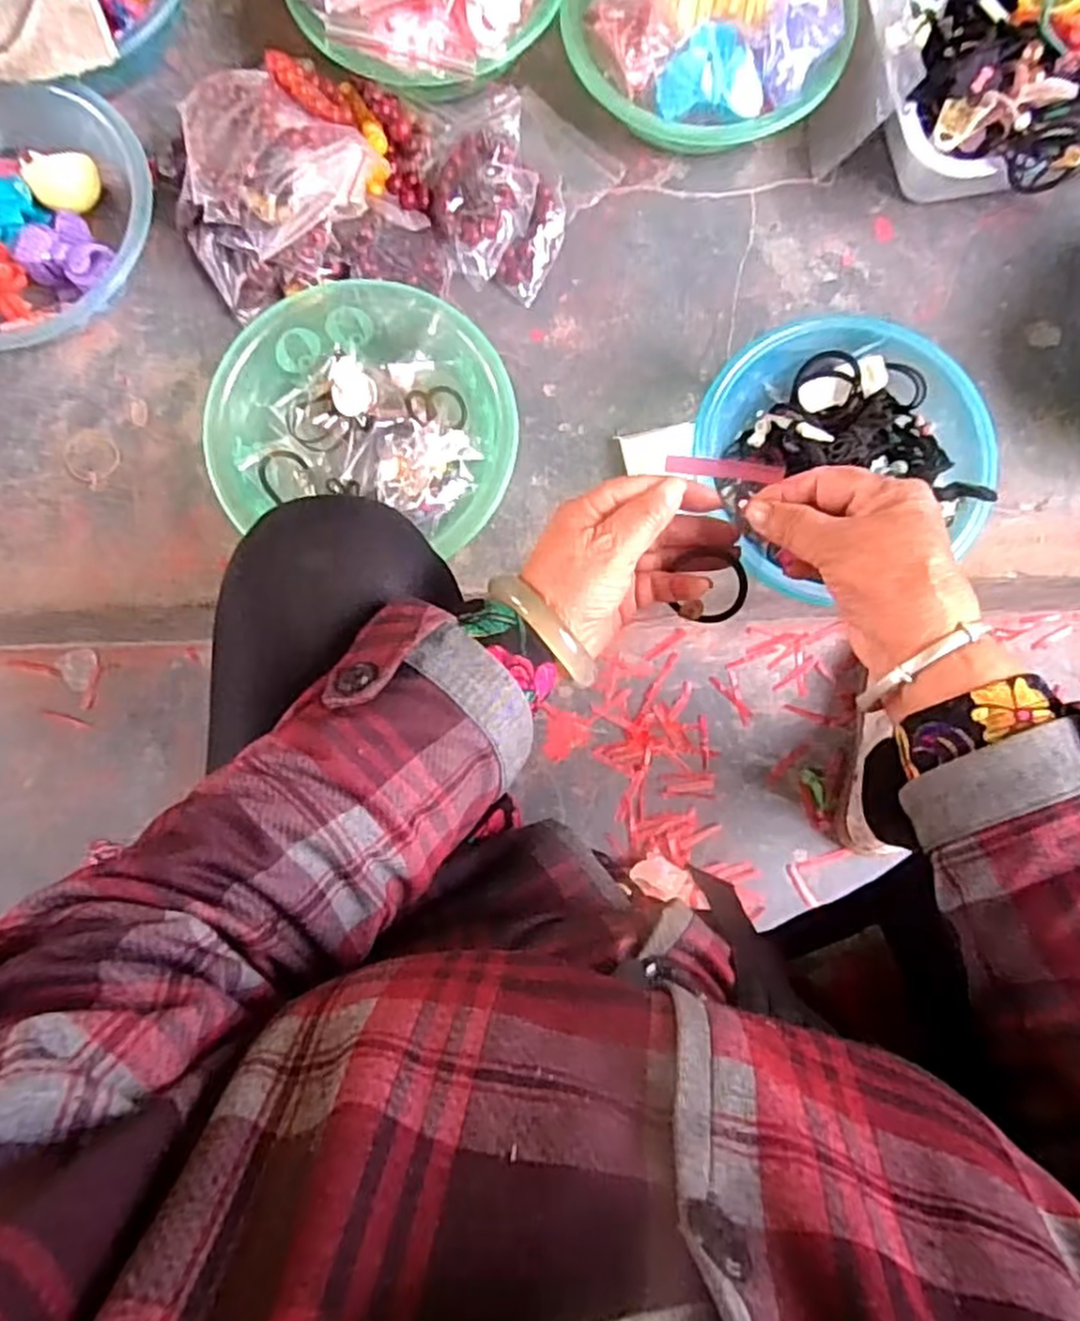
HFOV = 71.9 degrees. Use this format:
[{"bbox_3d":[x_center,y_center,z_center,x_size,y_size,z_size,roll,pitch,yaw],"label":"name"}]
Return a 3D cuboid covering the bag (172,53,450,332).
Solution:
[{"bbox_3d":[-0.196,-0.398,0.613,0.223,0.103,0.171,-4,84,0],"label":"bag"}]

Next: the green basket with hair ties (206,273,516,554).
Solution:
[{"bbox_3d":[-0.135,-0.201,0.612,0.237,0.068,0.229,7,84,1],"label":"green basket with hair ties"}]

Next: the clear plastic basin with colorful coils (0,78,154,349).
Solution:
[{"bbox_3d":[-0.449,-0.362,0.627,0.253,0.074,0.205,-4,84,0],"label":"clear plastic basin with colorful coils"}]

